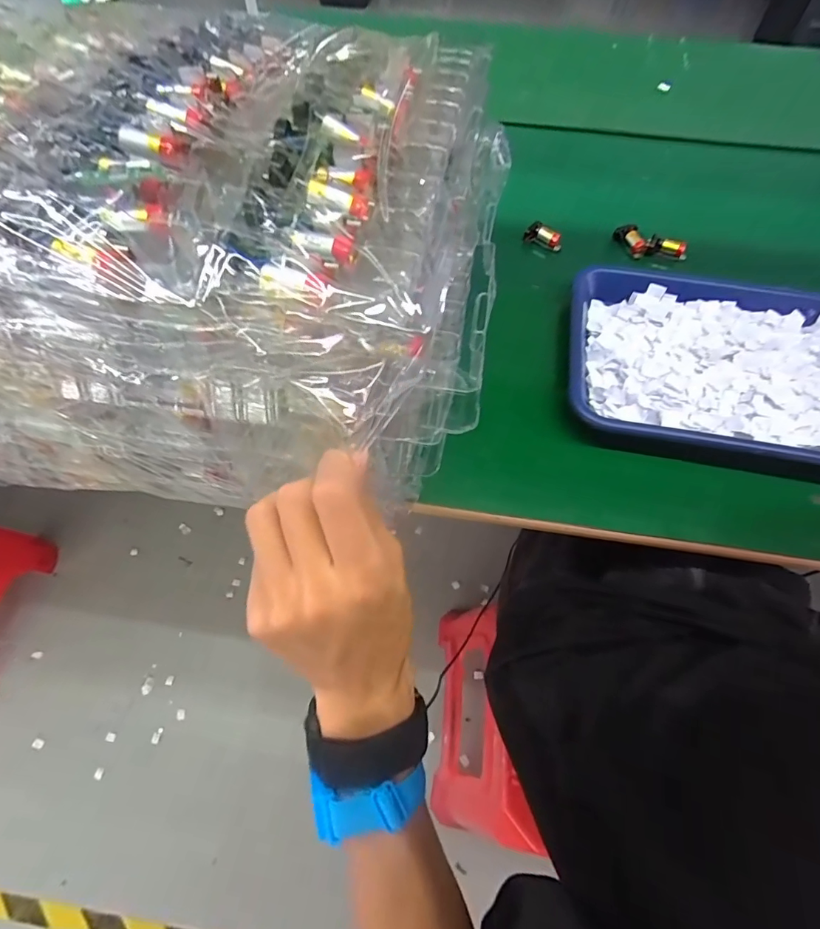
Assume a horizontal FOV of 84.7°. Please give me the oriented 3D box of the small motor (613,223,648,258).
[{"bbox_3d":[0.306,-0.312,0.622,0.017,0.025,0.049,-32,67,-16],"label":"small motor"}]

